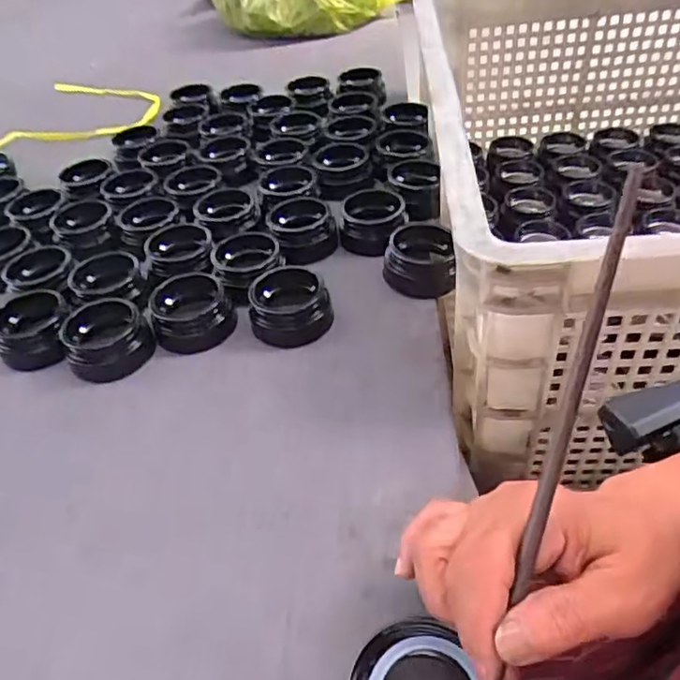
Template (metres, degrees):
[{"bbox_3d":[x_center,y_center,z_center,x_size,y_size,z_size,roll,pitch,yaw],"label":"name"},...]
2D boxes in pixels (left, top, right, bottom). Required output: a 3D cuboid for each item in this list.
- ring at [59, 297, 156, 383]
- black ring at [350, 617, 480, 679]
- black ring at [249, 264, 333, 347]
[{"bbox_3d":[-0.192,-0.003,0.499,0.067,0.035,0.067,-4,44,4],"label":"ring"},{"bbox_3d":[0.038,0.159,0.273,0.069,0.012,0.069,-15,33,10],"label":"black ring"},{"bbox_3d":[-0.041,-0.032,0.505,0.064,0.027,0.067,-4,44,4],"label":"black ring"}]

